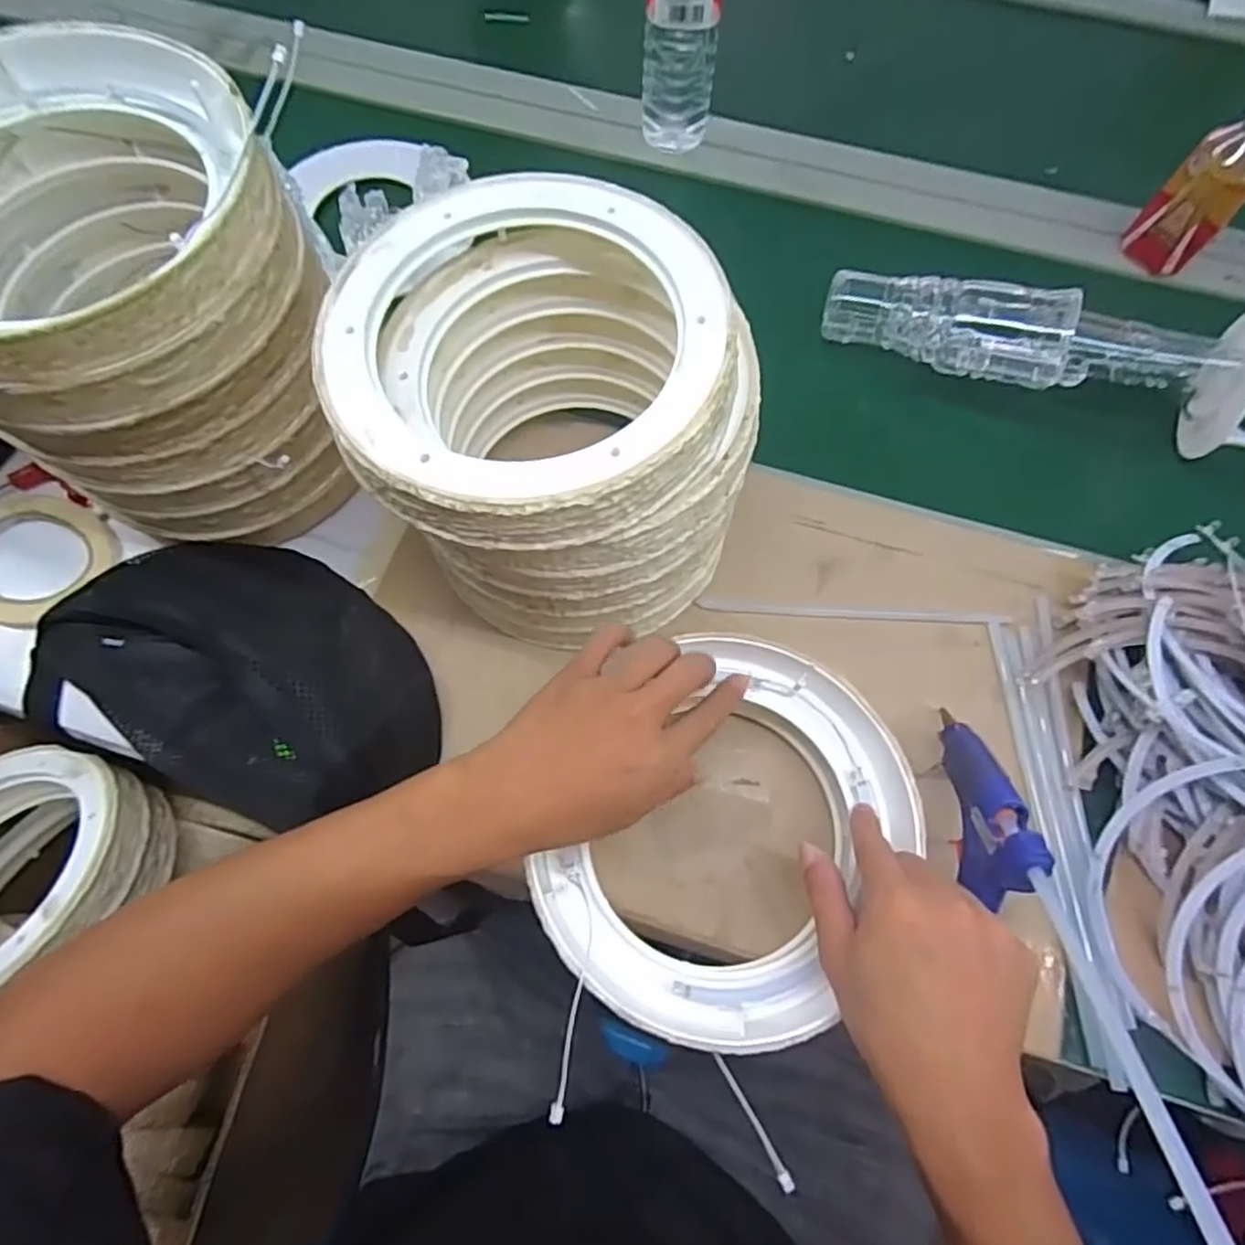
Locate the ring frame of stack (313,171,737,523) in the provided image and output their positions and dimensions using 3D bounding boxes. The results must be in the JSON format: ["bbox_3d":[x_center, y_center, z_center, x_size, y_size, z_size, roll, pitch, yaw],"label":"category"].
[{"bbox_3d":[-0.048,-0.143,0.342,0.198,0.018,0.201,-4,69,-2],"label":"ring frame of stack"}]

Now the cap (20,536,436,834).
[{"bbox_3d":[-0.245,0.024,0.436,0.265,0.062,0.155,19,70,6],"label":"cap"}]

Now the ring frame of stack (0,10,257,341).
[{"bbox_3d":[-0.288,-0.218,0.345,0.209,0.032,0.206,21,70,7],"label":"ring frame of stack"}]

